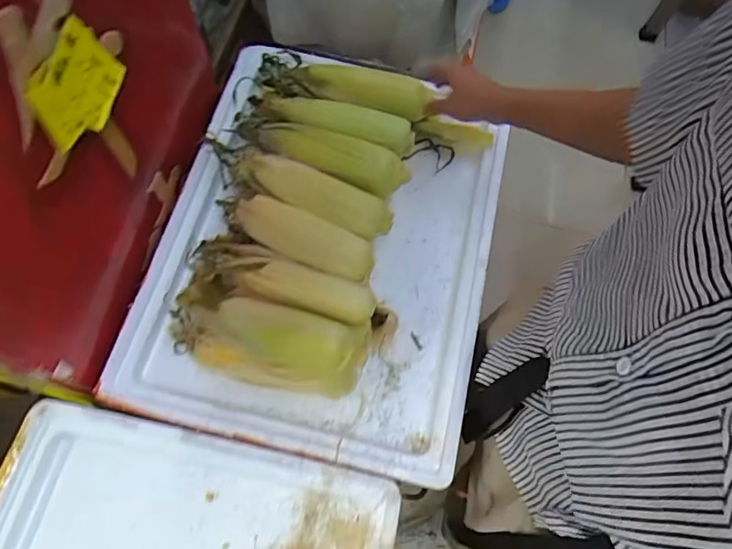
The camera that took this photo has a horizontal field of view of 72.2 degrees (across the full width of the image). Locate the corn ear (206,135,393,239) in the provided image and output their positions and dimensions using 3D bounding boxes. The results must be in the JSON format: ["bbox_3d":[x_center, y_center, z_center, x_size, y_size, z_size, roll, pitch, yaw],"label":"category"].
[{"bbox_3d":[-0.097,-0.118,0.674,0.272,0.043,0.063,24,69,7],"label":"corn ear"}]

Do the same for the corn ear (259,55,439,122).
[{"bbox_3d":[-0.039,-0.284,0.761,0.263,0.056,0.085,18,68,4],"label":"corn ear"}]

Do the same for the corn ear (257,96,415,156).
[{"bbox_3d":[-0.047,-0.223,0.717,0.232,0.042,0.067,15,68,3],"label":"corn ear"}]

